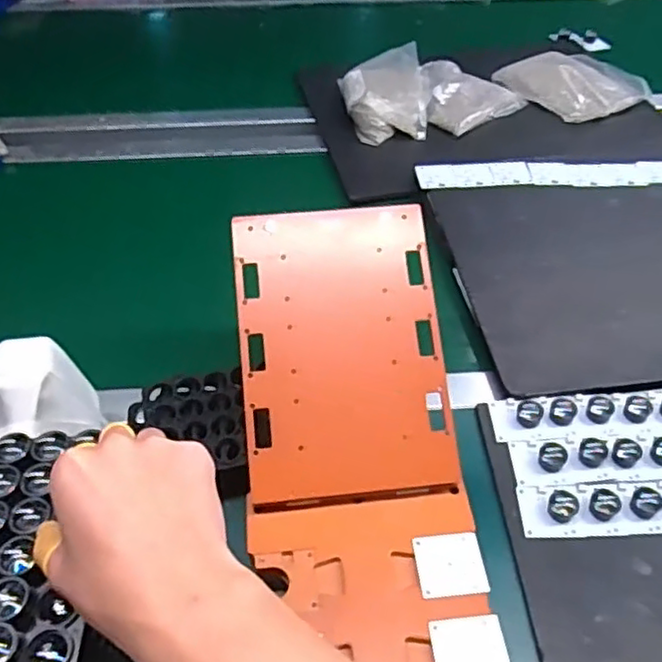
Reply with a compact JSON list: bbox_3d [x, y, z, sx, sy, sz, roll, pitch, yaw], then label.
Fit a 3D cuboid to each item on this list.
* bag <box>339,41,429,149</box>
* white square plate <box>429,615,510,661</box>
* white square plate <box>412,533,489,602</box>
[{"bbox_3d":[0.079,-0.340,0.947,0.122,0.051,0.170,-6,48,-4],"label":"bag"},{"bbox_3d":[0.093,0.213,0.434,0.048,0.004,0.045,-4,48,-3],"label":"white square plate"},{"bbox_3d":[0.086,0.167,0.474,0.048,0.004,0.045,-6,48,-4],"label":"white square plate"}]

